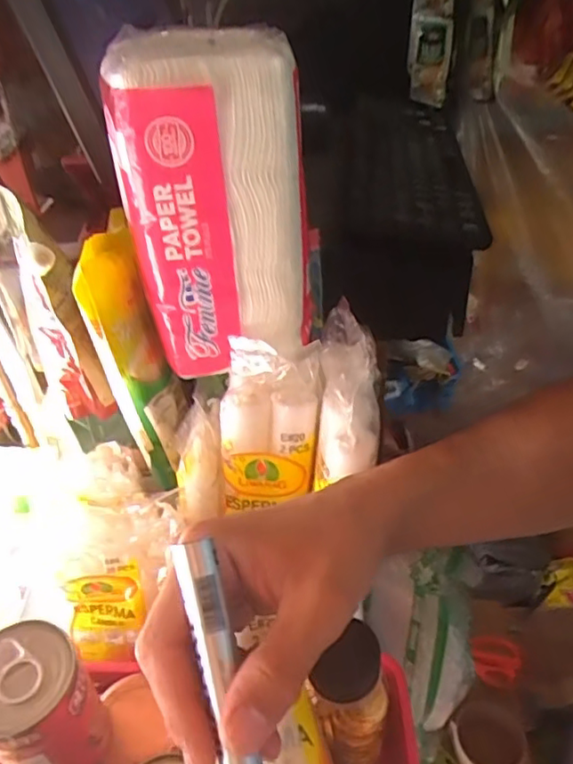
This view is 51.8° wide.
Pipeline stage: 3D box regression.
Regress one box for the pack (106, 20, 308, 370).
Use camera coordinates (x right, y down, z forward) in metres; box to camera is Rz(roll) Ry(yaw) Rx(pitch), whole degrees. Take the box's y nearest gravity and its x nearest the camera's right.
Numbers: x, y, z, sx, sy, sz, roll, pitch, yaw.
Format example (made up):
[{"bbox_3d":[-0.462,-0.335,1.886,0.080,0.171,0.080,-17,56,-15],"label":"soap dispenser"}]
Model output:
[{"bbox_3d":[-0.042,-0.107,0.377,0.114,0.189,0.077,-8,38,-5],"label":"pack"}]

